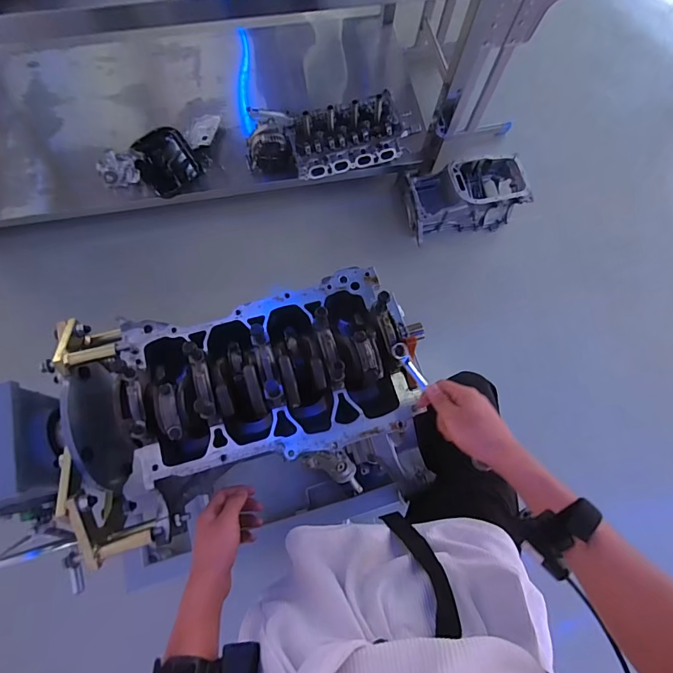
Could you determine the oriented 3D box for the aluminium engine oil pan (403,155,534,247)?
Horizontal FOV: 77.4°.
[{"bbox_3d":[0.480,-0.544,1.605,0.428,0.152,0.269,-16,74,-7],"label":"aluminium engine oil pan"}]

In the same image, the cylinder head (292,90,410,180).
[{"bbox_3d":[0.040,-0.723,1.510,0.406,0.127,0.208,-16,74,-7],"label":"cylinder head"}]

